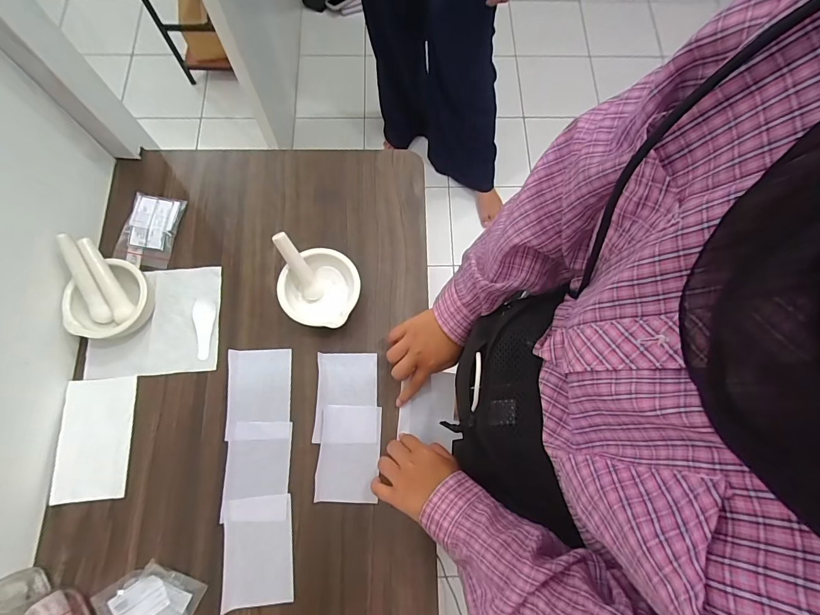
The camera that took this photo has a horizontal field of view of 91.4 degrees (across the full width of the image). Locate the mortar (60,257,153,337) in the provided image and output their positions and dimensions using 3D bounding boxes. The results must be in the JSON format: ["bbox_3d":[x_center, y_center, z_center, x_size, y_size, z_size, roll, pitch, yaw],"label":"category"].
[{"bbox_3d":[-0.374,-0.008,0.503,0.082,0.049,0.096,6,74,0],"label":"mortar"}]

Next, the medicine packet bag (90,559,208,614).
[{"bbox_3d":[-0.281,0.316,0.427,0.093,0.021,0.066,23,74,5],"label":"medicine packet bag"}]

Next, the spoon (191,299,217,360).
[{"bbox_3d":[-0.268,0.027,0.517,0.030,0.004,0.076,-1,74,-2],"label":"spoon"}]

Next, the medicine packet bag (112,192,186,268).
[{"bbox_3d":[-0.359,-0.109,0.551,0.068,0.017,0.100,8,74,1],"label":"medicine packet bag"}]

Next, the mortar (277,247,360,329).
[{"bbox_3d":[-0.114,-0.021,0.515,0.094,0.051,0.095,0,74,-1],"label":"mortar"}]

